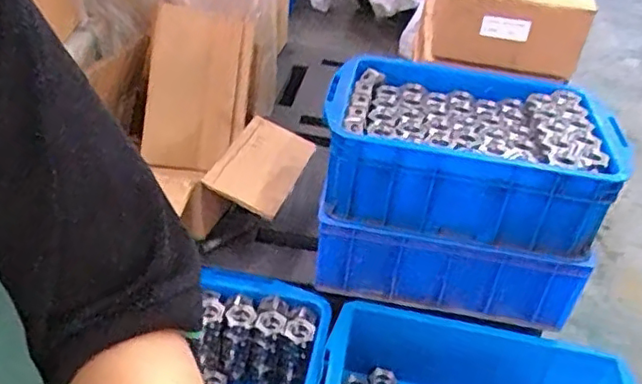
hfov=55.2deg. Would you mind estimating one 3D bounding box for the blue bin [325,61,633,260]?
[{"bbox_3d":[0.225,-0.077,0.985,0.424,0.137,0.327,9,34,4],"label":"blue bin"}]

